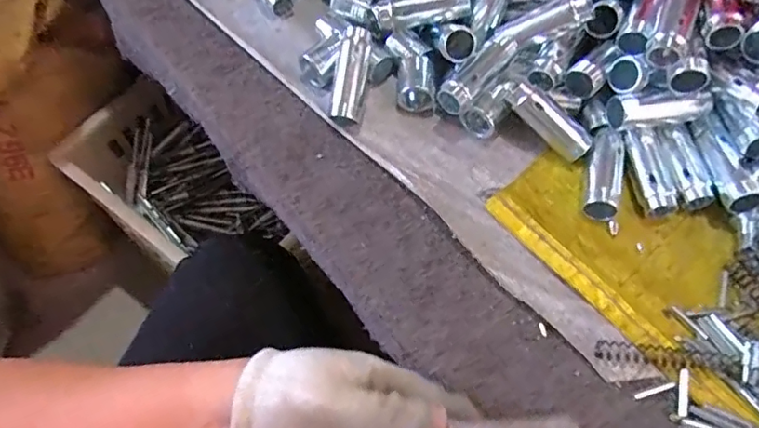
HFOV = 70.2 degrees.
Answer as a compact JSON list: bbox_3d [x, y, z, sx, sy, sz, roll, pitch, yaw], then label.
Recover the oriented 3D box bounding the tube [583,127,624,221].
[{"bbox_3d":[0.161,-0.030,0.391,0.024,0.019,0.070,17,63,8],"label":"tube"}]

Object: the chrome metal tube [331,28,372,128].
[{"bbox_3d":[-0.021,-0.103,0.402,0.021,0.018,0.069,9,90,4],"label":"chrome metal tube"}]

